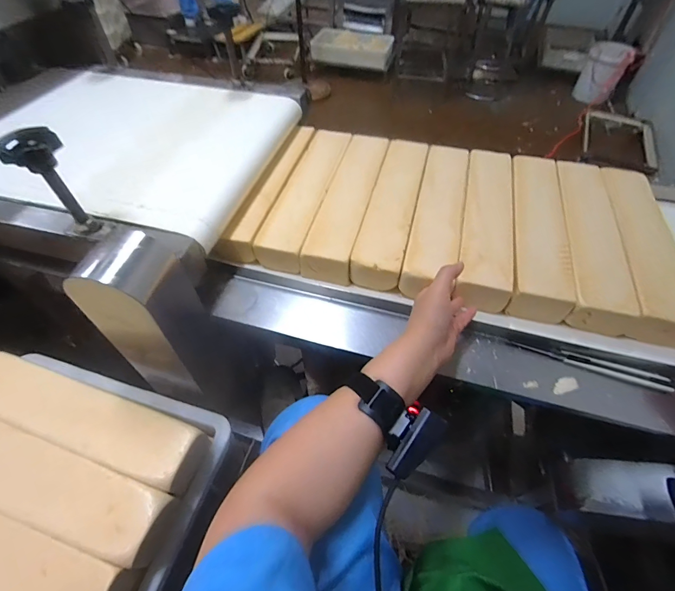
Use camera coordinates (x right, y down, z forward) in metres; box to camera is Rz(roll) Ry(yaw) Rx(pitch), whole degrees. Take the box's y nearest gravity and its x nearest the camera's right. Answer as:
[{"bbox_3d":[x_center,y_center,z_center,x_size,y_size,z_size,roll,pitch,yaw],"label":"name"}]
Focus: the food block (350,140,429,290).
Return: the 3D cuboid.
[{"bbox_3d":[0.099,-0.158,0.634,0.076,0.060,0.338,13,53,9],"label":"food block"}]

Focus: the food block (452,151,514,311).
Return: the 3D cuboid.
[{"bbox_3d":[0.246,-0.133,0.597,0.075,0.051,0.333,12,58,8],"label":"food block"}]

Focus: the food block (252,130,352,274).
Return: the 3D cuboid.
[{"bbox_3d":[-0.052,-0.189,0.660,0.081,0.057,0.355,13,53,9],"label":"food block"}]

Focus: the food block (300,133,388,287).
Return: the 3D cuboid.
[{"bbox_3d":[0.023,-0.173,0.647,0.079,0.065,0.342,12,53,8],"label":"food block"}]

